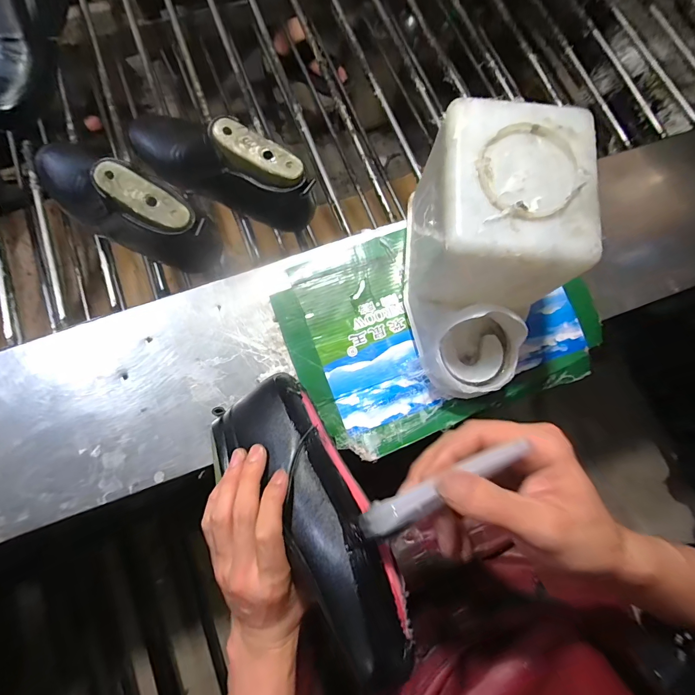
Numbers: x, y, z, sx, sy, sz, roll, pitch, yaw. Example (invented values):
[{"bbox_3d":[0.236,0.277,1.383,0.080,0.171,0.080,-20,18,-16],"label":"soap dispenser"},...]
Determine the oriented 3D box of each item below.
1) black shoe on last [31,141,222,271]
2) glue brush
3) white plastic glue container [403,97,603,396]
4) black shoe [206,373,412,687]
[{"bbox_3d":[-0.295,-0.189,0.466,0.281,0.122,0.086,31,78,8],"label":"black shoe on last"},{"bbox_3d":[0.059,0.093,0.241,0.120,0.008,0.020,-35,77,18],"label":"glue brush"},{"bbox_3d":[0.135,-0.081,0.373,0.132,0.170,0.228,5,76,2],"label":"white plastic glue container"},{"bbox_3d":[-0.037,0.137,0.318,0.098,0.072,0.251,-34,55,-7],"label":"black shoe"}]

